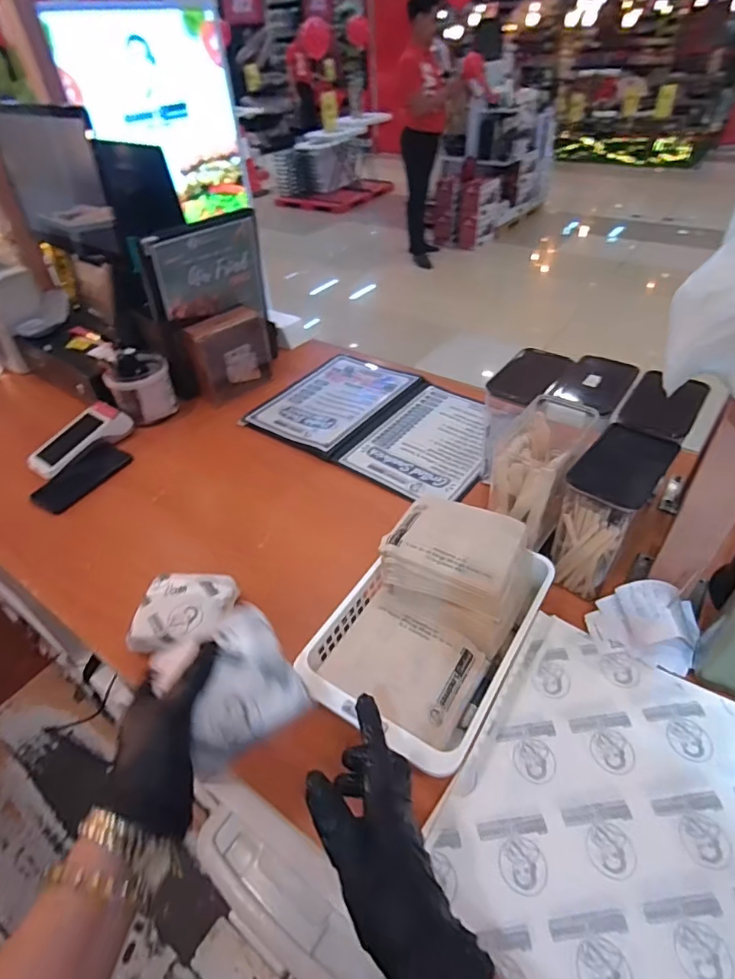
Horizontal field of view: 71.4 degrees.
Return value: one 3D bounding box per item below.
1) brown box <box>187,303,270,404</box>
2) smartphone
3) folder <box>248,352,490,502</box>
[{"bbox_3d":[-0.285,-0.277,1.058,0.076,0.151,0.174,31,53,34],"label":"brown box"},{"bbox_3d":[-0.501,-0.024,0.899,0.080,0.012,0.164,27,51,11],"label":"smartphone"},{"bbox_3d":[0.027,-0.145,0.984,0.453,0.014,0.315,23,49,28],"label":"folder"}]

